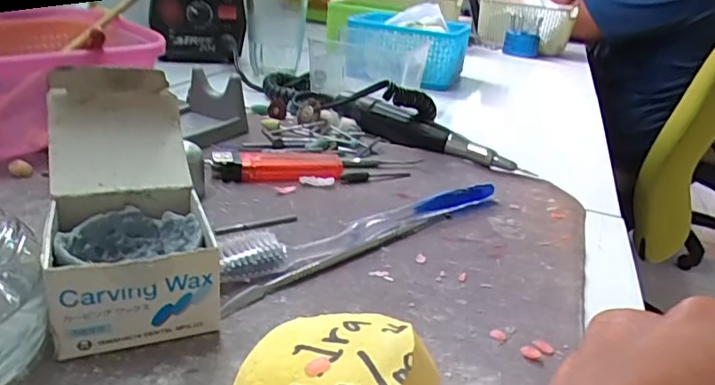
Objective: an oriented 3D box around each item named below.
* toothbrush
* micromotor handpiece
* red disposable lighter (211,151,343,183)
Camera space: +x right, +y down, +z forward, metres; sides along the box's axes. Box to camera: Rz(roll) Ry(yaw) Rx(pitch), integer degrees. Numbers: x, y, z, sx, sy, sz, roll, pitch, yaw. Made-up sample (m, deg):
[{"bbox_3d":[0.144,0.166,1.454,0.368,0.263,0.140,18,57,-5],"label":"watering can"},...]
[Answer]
[{"bbox_3d":[0.010,0.014,0.290,0.179,0.012,0.021,-16,33,-41],"label":"toothbrush"},{"bbox_3d":[0.053,-0.045,0.421,0.154,0.025,0.024,18,27,23],"label":"micromotor handpiece"},{"bbox_3d":[-0.049,-0.017,0.346,0.080,0.011,0.028,-1,25,-17],"label":"red disposable lighter"}]

